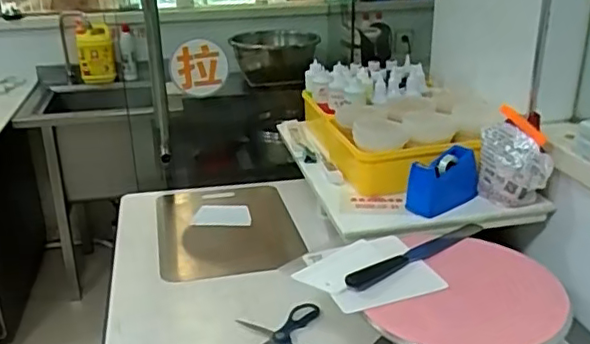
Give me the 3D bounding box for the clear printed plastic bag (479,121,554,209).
[{"bbox_3d":[0.377,-0.014,1.030,0.117,0.143,0.034,-1,-10,31],"label":"clear printed plastic bag"}]

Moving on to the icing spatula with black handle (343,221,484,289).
[{"bbox_3d":[0.202,0.128,0.952,0.327,0.021,0.034,-20,29,-37],"label":"icing spatula with black handle"}]

